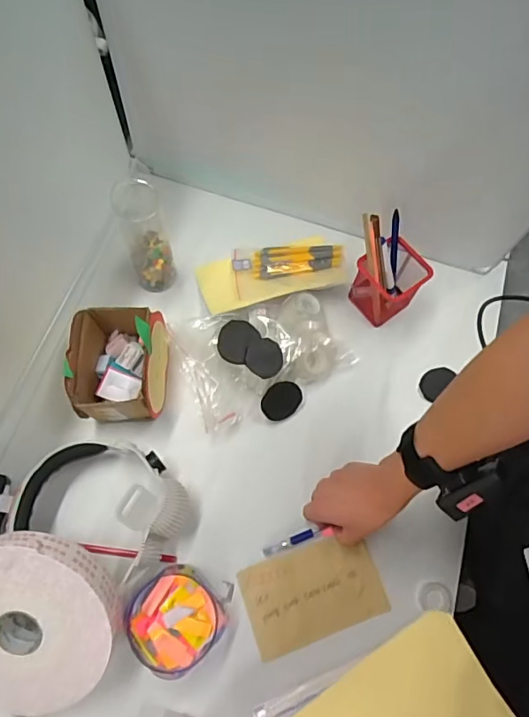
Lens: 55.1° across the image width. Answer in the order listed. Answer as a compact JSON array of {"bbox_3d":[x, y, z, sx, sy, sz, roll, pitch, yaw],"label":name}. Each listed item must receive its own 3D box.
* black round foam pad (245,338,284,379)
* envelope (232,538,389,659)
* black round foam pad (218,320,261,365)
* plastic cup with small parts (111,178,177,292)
[{"bbox_3d":[-0.001,-0.001,0.653,0.048,0.004,0.051,1,69,-3],"label":"black round foam pad"},{"bbox_3d":[0.058,0.279,0.611,0.161,0.007,0.099,-15,64,-12],"label":"envelope"},{"bbox_3d":[-0.038,-0.023,0.662,0.049,0.009,0.057,30,71,7],"label":"black round foam pad"},{"bbox_3d":[-0.153,-0.157,0.657,0.051,0.177,0.058,-10,70,-6],"label":"plastic cup with small parts"}]

